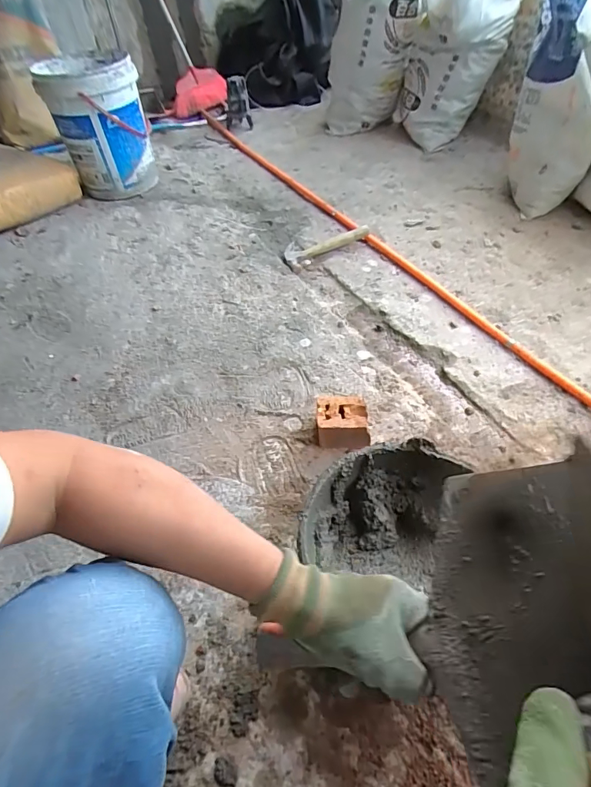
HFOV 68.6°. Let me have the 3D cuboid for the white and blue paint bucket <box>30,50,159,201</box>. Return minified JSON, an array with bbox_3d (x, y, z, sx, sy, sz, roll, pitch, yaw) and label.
[{"bbox_3d":[-0.651,-0.893,1.450,0.276,0.389,0.357,-19,53,-16],"label":"white and blue paint bucket"}]

